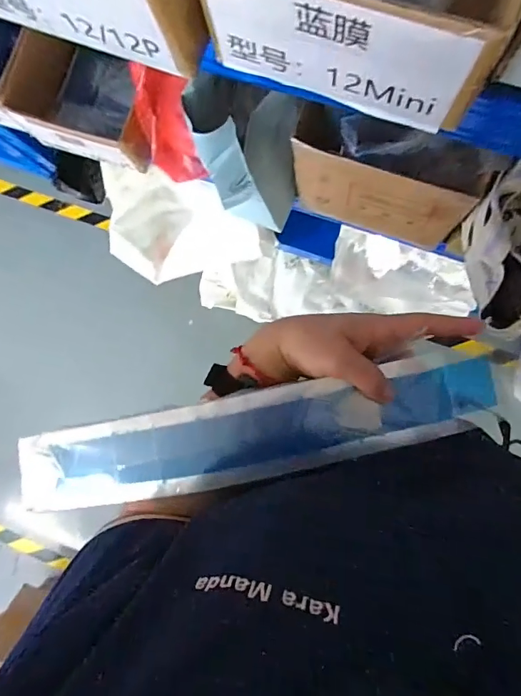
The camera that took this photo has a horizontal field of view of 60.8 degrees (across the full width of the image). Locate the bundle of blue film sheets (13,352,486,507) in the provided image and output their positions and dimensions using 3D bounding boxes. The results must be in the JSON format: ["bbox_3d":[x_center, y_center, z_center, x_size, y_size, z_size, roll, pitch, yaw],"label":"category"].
[{"bbox_3d":[-0.017,0.072,0.358,0.396,0.036,0.066,-13,85,6],"label":"bundle of blue film sheets"}]

